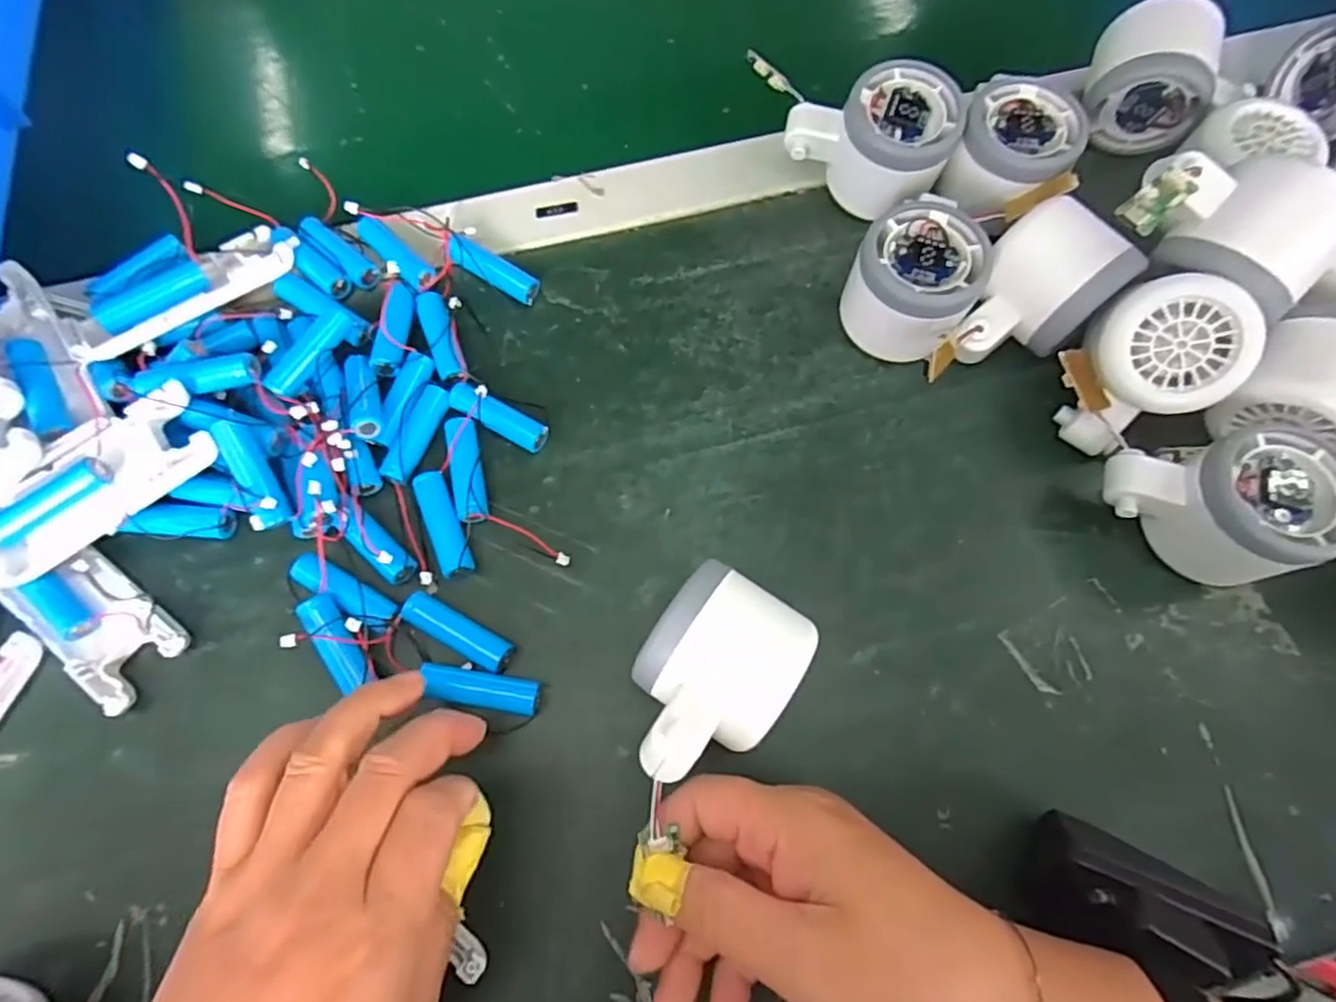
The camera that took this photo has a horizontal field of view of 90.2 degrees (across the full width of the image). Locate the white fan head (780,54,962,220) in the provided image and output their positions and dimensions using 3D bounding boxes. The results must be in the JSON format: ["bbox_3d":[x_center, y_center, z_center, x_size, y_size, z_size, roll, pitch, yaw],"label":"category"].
[{"bbox_3d":[0.108,-0.192,0.357,0.081,0.056,0.059,33,74,10],"label":"white fan head"}]

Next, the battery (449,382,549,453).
[{"bbox_3d":[-0.083,-0.041,0.321,0.050,0.014,0.015,32,73,-1],"label":"battery"}]

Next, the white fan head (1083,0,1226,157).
[{"bbox_3d":[0.262,-0.232,0.361,0.060,0.056,0.049,23,72,7],"label":"white fan head"}]

